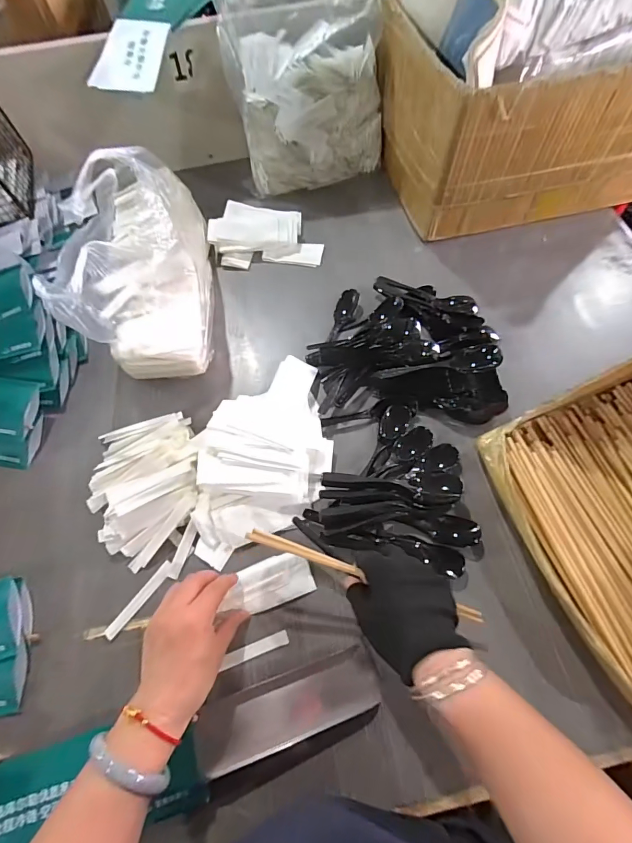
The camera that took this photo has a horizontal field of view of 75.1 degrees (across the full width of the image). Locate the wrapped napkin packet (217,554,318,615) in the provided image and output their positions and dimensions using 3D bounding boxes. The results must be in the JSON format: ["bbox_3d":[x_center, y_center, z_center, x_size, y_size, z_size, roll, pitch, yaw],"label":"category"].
[{"bbox_3d":[-0.050,0.174,0.442,0.090,0.012,0.046,-19,66,-7],"label":"wrapped napkin packet"}]

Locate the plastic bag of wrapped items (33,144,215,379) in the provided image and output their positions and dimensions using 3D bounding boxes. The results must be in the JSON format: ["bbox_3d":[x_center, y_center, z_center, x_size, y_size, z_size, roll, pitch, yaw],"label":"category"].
[{"bbox_3d":[-0.219,-0.201,0.523,0.136,0.196,0.268,-4,65,0],"label":"plastic bag of wrapped items"}]

